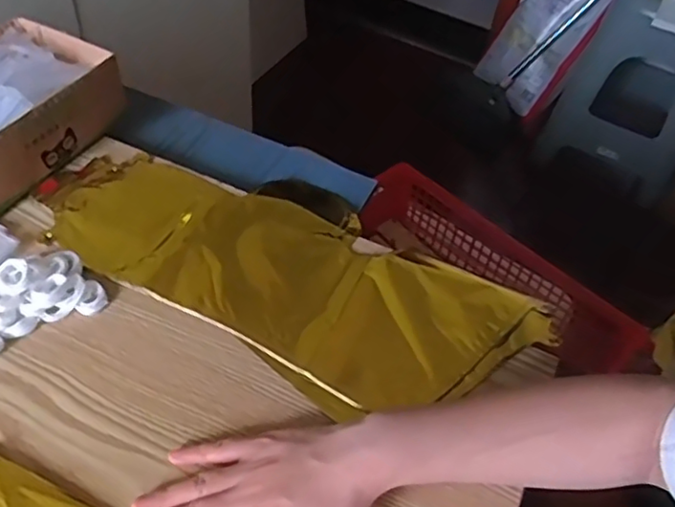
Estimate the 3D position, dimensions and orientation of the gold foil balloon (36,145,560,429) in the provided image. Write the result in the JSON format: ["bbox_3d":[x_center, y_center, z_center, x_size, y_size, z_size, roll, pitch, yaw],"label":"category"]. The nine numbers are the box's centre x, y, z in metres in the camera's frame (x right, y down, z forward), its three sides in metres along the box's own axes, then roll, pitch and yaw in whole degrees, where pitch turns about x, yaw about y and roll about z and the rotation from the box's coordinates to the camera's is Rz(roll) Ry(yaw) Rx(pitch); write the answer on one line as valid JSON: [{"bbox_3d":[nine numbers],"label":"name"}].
[{"bbox_3d":[-0.043,0.001,0.529,0.404,0.011,0.187,27,52,17],"label":"gold foil balloon"}]

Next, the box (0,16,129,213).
[{"bbox_3d":[-0.299,-0.130,0.566,0.128,0.068,0.182,25,52,15],"label":"box"}]

